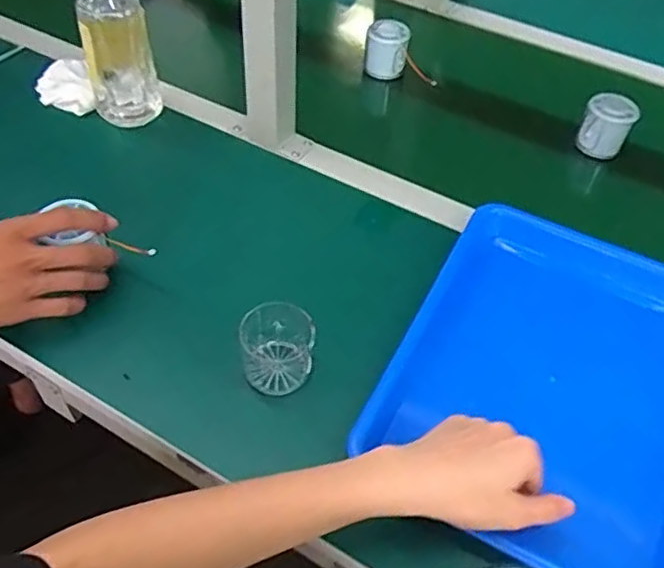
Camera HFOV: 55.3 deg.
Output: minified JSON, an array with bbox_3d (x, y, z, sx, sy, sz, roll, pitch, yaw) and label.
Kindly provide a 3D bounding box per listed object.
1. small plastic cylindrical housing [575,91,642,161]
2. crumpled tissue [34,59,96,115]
[{"bbox_3d":[0.328,-0.186,0.756,0.054,0.066,0.054,2,49,-2],"label":"small plastic cylindrical housing"},{"bbox_3d":[-0.327,-0.241,0.772,0.061,0.033,0.076,-17,52,-18],"label":"crumpled tissue"}]

